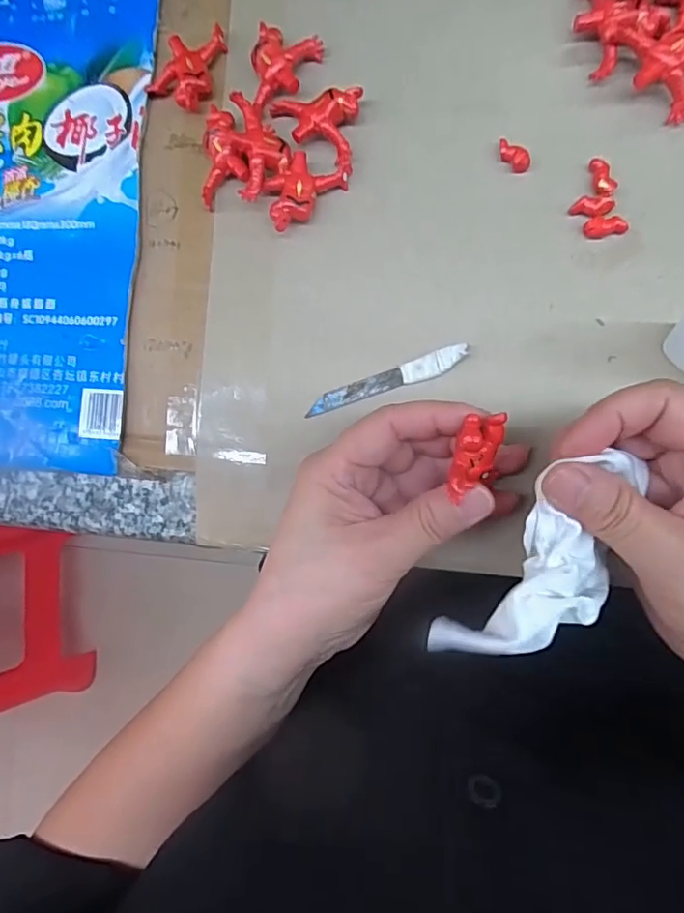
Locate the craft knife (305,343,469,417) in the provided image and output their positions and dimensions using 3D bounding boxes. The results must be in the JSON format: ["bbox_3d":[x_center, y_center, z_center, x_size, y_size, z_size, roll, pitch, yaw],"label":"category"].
[{"bbox_3d":[0.021,-0.036,0.265,0.079,0.007,0.011,-17,85,9],"label":"craft knife"}]

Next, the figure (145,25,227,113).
[{"bbox_3d":[-0.078,-0.205,0.287,0.031,0.014,0.046,40,95,9],"label":"figure"}]

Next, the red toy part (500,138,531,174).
[{"bbox_3d":[0.082,-0.143,0.261,0.009,0.005,0.018,-45,82,5],"label":"red toy part"}]

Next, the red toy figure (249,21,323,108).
[{"bbox_3d":[-0.028,-0.199,0.279,0.035,0.013,0.036,0,88,10],"label":"red toy figure"}]

